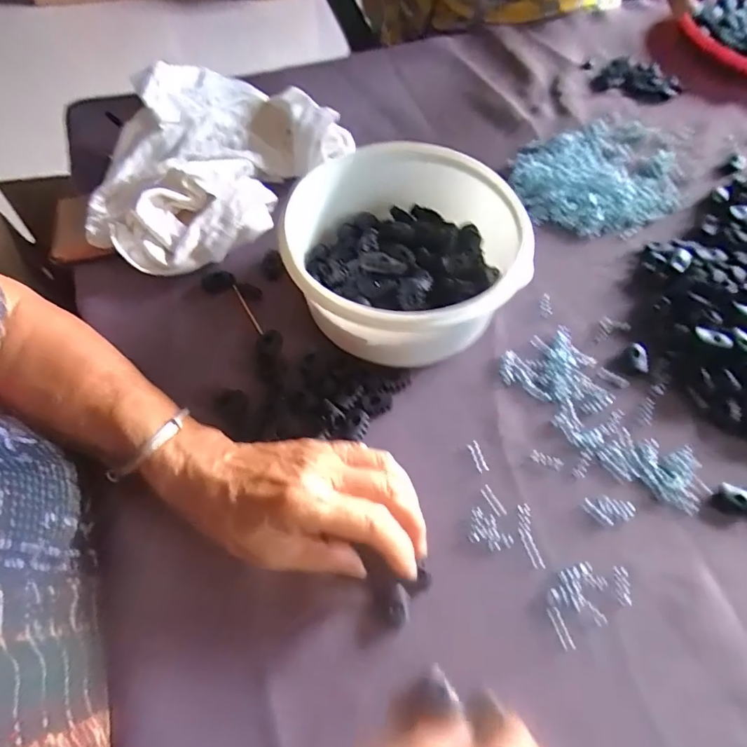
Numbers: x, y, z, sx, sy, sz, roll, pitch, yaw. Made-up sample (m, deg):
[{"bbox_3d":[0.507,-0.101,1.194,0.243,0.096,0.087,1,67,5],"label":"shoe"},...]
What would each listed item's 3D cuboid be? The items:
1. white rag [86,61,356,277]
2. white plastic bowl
[{"bbox_3d":[-0.140,-0.194,0.427,0.162,0.067,0.247,36,67,19],"label":"white rag"},{"bbox_3d":[0.022,-0.081,0.349,0.149,0.077,0.158,-1,60,1],"label":"white plastic bowl"}]

